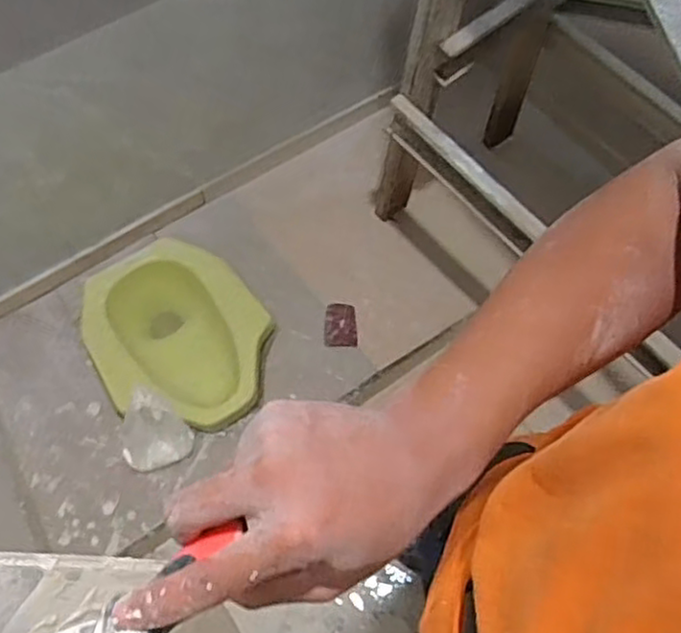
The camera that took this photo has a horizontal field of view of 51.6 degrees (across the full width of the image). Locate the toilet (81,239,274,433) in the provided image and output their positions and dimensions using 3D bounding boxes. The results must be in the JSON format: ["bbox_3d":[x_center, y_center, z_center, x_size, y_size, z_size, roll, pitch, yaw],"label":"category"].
[{"bbox_3d":[-0.341,0.061,1.530,0.353,0.152,0.439,-33,68,-16],"label":"toilet"}]

